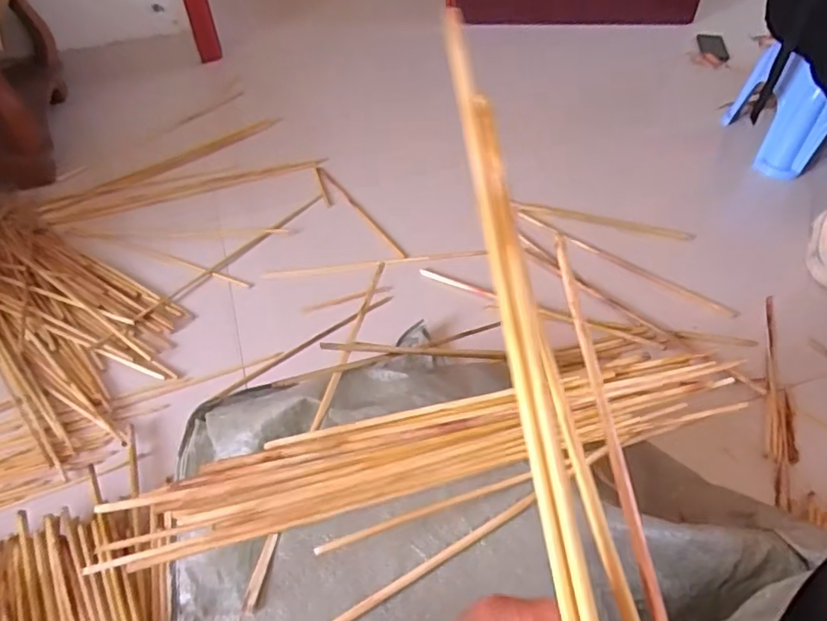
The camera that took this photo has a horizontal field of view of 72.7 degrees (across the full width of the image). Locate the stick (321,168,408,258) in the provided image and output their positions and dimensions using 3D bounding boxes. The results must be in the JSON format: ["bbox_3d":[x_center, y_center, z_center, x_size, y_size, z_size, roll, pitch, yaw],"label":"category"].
[{"bbox_3d":[-0.124,-0.232,1.291,0.019,0.010,0.380,-28,55,-21],"label":"stick"}]

